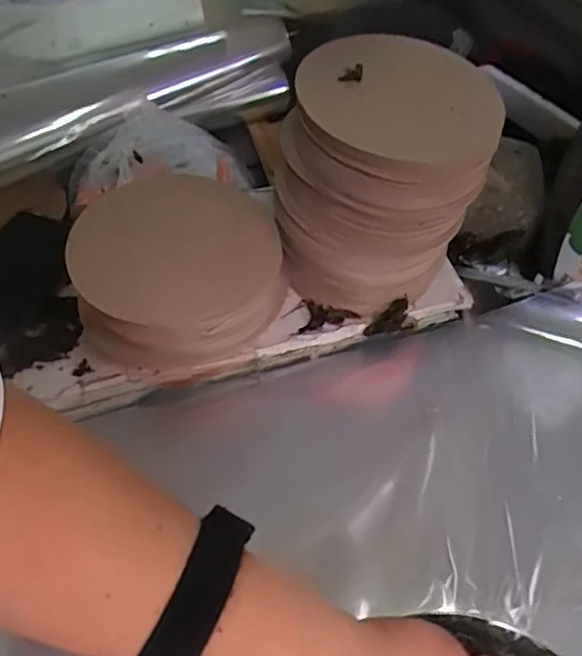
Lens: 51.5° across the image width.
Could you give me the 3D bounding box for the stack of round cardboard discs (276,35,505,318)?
[{"bbox_3d":[0.061,-0.099,0.454,0.142,0.179,0.115,18,56,10],"label":"stack of round cardboard discs"}]

